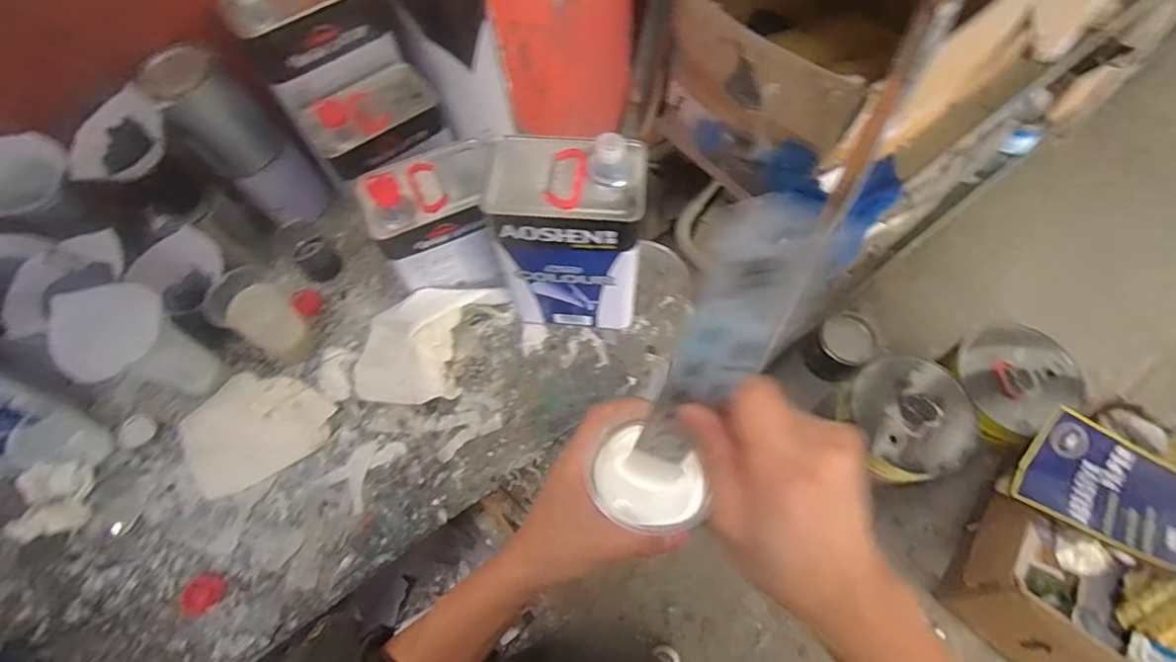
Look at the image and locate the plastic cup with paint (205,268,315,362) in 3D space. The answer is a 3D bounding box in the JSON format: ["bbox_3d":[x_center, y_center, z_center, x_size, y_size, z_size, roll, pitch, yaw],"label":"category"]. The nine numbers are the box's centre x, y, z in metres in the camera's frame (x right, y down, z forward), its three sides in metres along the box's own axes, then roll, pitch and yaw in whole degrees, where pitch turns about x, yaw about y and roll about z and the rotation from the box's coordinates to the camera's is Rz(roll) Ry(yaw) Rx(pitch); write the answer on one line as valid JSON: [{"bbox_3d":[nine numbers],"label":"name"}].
[{"bbox_3d":[-0.439,-0.019,0.754,0.085,0.128,0.083,-1,64,2],"label":"plastic cup with paint"}]

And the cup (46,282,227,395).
[{"bbox_3d":[-0.541,0.026,0.679,0.135,0.155,0.108,28,69,15],"label":"cup"}]

